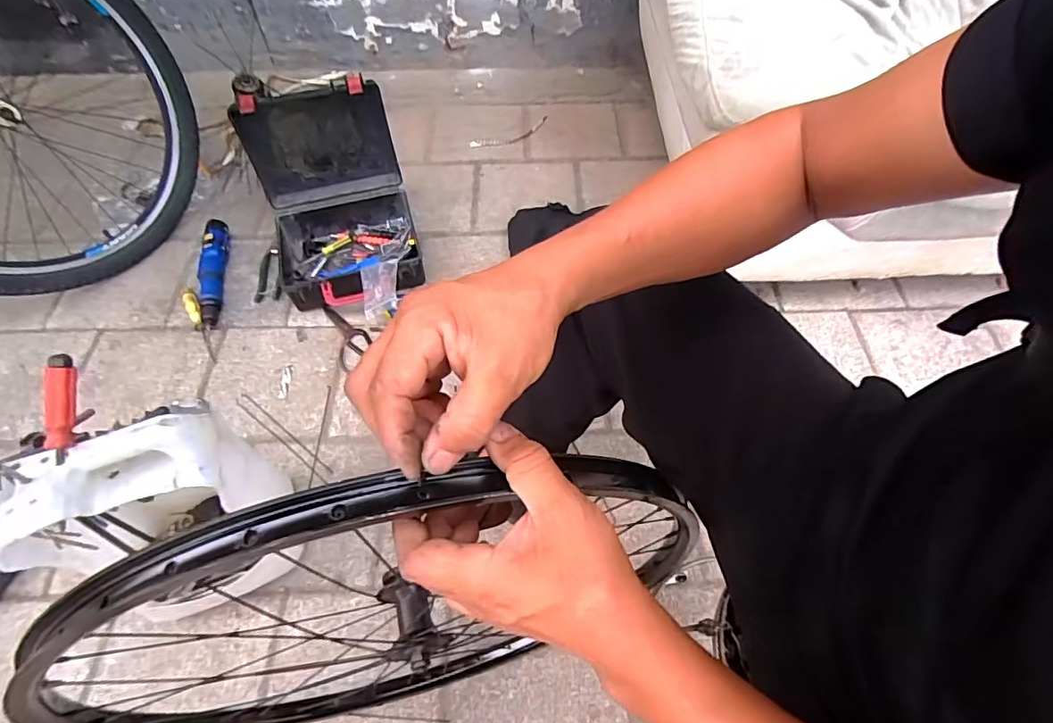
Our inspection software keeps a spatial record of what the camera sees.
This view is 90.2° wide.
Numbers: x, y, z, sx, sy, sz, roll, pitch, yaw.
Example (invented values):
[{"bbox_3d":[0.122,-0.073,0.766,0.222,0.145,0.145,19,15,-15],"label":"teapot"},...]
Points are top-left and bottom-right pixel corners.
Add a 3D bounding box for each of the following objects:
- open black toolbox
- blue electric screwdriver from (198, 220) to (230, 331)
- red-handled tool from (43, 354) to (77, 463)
[{"bbox_3d":[-0.381,-0.288,1.024,0.287,0.293,0.337,-14,59,-7],"label":"open black toolbox"},{"bbox_3d":[-0.667,-0.188,1.116,0.046,0.042,0.266,-7,70,-3],"label":"blue electric screwdriver"},{"bbox_3d":[-0.475,0.049,0.536,0.022,0.023,0.110,2,92,3],"label":"red-handled tool"}]

